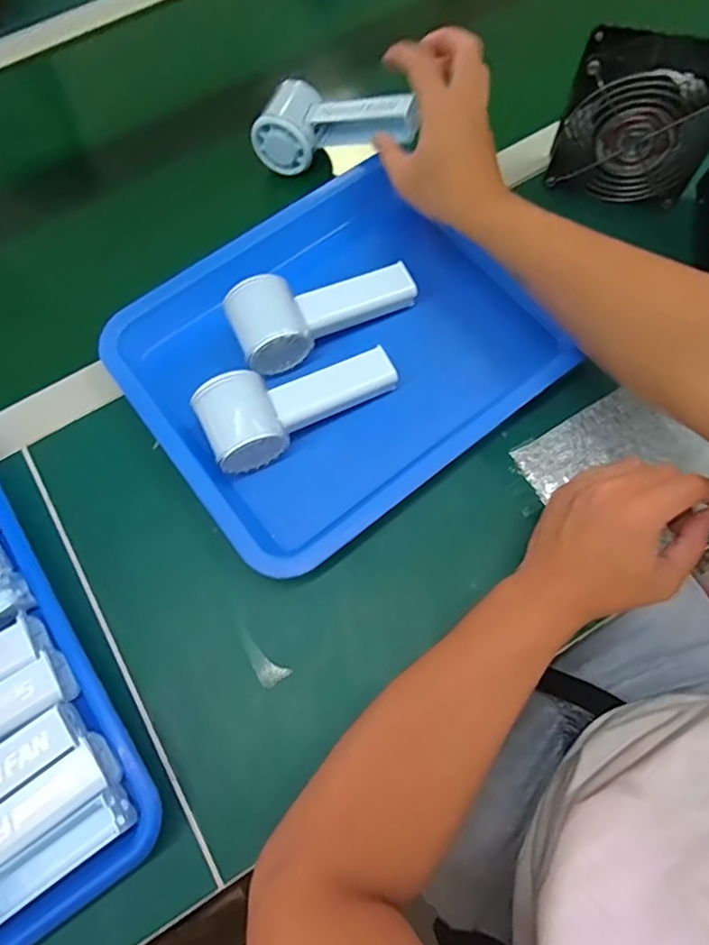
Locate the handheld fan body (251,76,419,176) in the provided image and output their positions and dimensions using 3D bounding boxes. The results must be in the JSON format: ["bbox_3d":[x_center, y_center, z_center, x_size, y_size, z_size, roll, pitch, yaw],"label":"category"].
[{"bbox_3d":[-0.014,-0.318,0.505,0.157,0.051,0.062,7,69,22],"label":"handheld fan body"}]

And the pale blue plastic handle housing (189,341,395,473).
[{"bbox_3d":[-0.041,-0.056,0.427,0.149,0.056,0.063,-26,71,-7],"label":"pale blue plastic handle housing"}]

